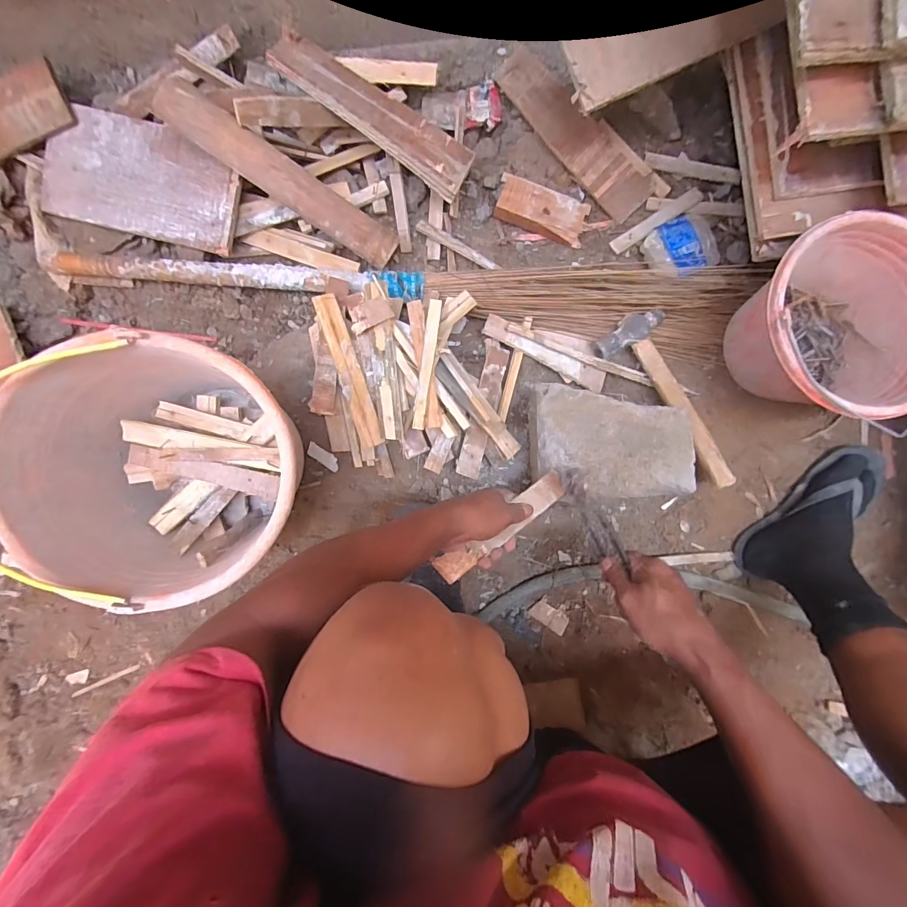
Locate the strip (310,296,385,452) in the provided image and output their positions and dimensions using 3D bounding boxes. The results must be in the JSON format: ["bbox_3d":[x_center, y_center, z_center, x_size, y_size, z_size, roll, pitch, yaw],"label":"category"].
[{"bbox_3d":[-0.151,-0.121,0.621,0.032,0.009,0.227,-20,90,-14],"label":"strip"}]

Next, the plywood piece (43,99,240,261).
[{"bbox_3d":[-0.479,-0.424,0.647,0.313,0.018,0.158,14,87,3],"label":"plywood piece"}]

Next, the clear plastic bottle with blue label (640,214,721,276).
[{"bbox_3d":[0.372,-0.339,0.697,0.112,0.017,0.095,-21,86,1],"label":"clear plastic bottle with blue label"}]

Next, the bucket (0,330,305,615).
[{"bbox_3d":[-0.326,0.026,0.509,0.312,0.228,0.274,-24,86,1],"label":"bucket"}]

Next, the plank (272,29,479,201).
[{"bbox_3d":[-0.111,-0.500,0.630,0.297,0.030,0.084,29,88,-14],"label":"plank"}]

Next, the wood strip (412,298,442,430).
[{"bbox_3d":[-0.036,-0.122,0.583,0.018,0.011,0.177,7,87,3],"label":"wood strip"}]

